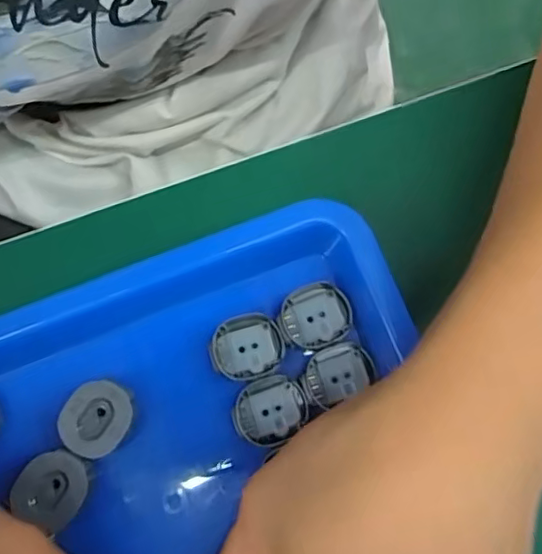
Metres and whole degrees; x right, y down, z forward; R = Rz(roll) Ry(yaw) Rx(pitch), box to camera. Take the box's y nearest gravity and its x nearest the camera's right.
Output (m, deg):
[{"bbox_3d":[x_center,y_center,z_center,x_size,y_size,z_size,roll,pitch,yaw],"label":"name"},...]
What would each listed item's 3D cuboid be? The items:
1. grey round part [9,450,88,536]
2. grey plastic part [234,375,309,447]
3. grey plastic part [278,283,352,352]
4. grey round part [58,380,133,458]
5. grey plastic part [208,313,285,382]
[{"bbox_3d":[-0.081,0.077,0.216,0.025,0.004,0.026,30,80,6],"label":"grey round part"},{"bbox_3d":[-0.001,0.051,0.228,0.028,0.004,0.025,-16,79,-3],"label":"grey plastic part"},{"bbox_3d":[0.018,0.015,0.236,0.028,0.004,0.025,-15,79,-3],"label":"grey plastic part"},{"bbox_3d":[-0.066,0.053,0.220,0.024,0.004,0.027,21,79,5],"label":"grey round part"},{"bbox_3d":[-0.010,0.028,0.235,0.029,0.004,0.025,-15,79,-3],"label":"grey plastic part"}]

